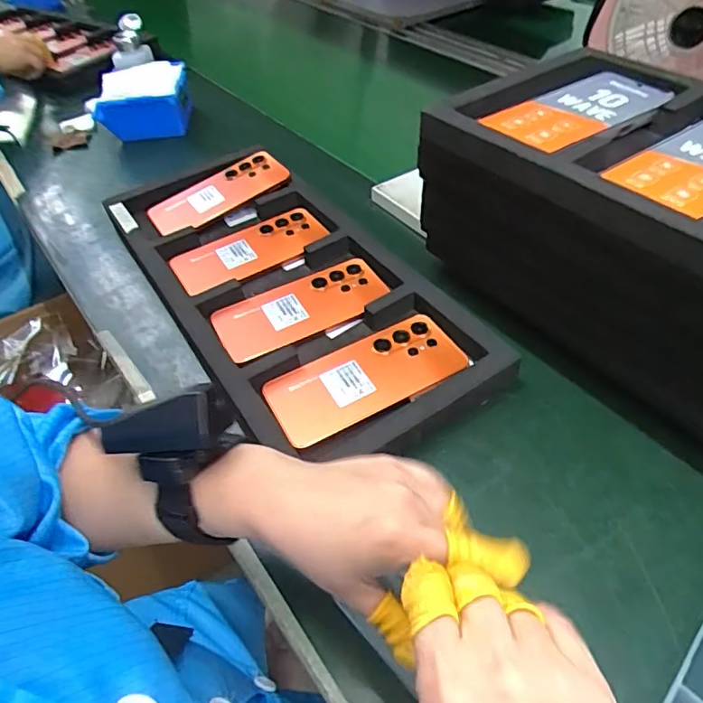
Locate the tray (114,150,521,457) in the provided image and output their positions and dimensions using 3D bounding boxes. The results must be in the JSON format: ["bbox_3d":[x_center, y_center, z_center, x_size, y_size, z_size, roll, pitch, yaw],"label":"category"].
[{"bbox_3d":[-0.076,-0.078,0.556,0.223,0.031,0.476,-27,52,-21],"label":"tray"}]

